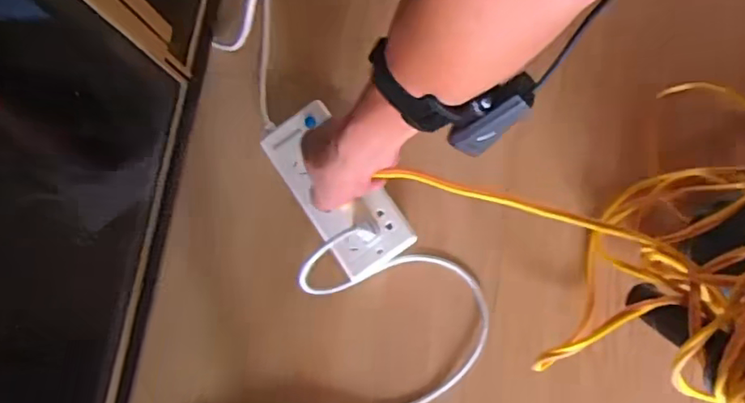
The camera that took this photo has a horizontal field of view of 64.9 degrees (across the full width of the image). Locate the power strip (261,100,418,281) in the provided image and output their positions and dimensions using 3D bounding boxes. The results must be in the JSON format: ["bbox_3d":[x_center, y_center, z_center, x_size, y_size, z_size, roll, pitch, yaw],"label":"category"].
[{"bbox_3d":[-0.038,-0.016,0.613,0.084,0.035,0.189,-35,75,-16],"label":"power strip"}]

